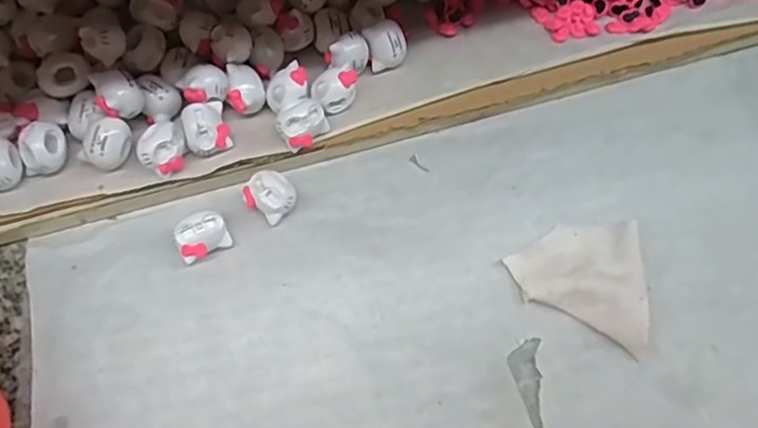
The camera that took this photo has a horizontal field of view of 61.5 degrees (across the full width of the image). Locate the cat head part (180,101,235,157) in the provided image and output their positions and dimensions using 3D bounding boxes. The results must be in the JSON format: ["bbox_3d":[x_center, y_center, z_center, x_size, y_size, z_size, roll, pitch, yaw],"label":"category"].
[{"bbox_3d":[-0.088,-0.042,0.324,0.022,0.018,0.022,-21,65,-13],"label":"cat head part"}]

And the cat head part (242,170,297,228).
[{"bbox_3d":[-0.056,-0.010,0.327,0.022,0.018,0.024,-32,68,-17],"label":"cat head part"}]

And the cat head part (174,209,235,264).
[{"bbox_3d":[-0.087,0.011,0.314,0.024,0.019,0.018,-28,67,-16],"label":"cat head part"}]

